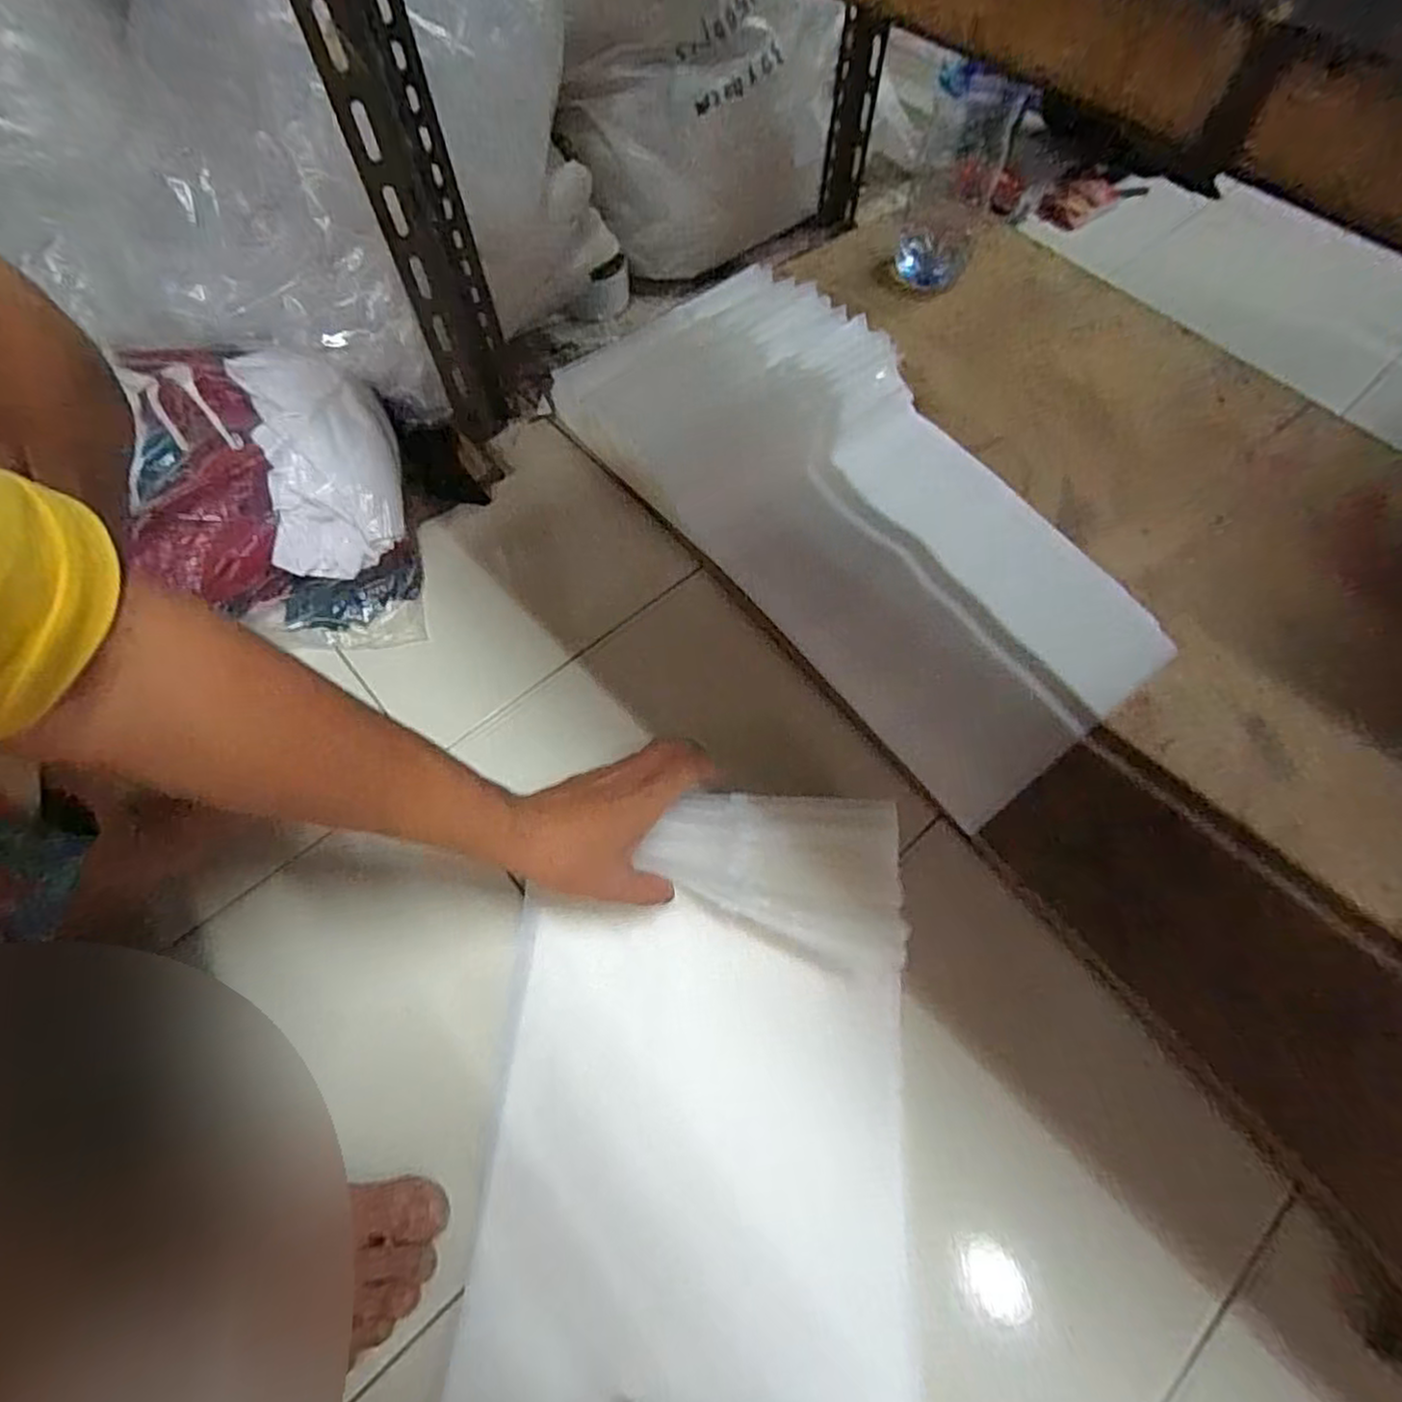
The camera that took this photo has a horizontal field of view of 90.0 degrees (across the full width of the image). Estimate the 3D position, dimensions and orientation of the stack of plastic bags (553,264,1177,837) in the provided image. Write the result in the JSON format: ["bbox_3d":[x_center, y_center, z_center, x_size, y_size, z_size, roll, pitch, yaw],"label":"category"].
[{"bbox_3d":[0.127,-0.170,0.604,0.254,0.075,0.518,-37,69,-17],"label":"stack of plastic bags"}]

